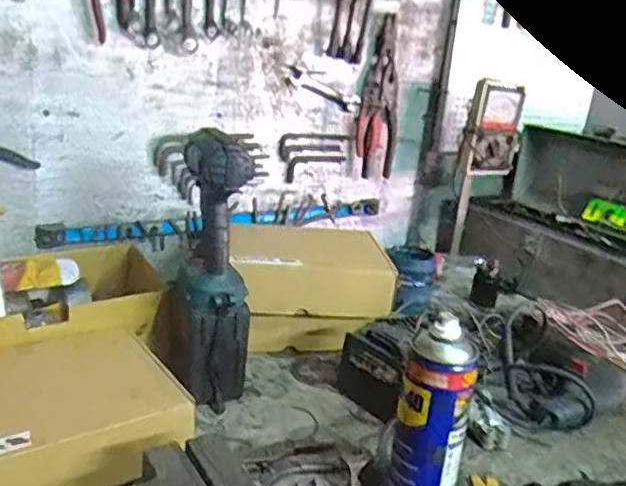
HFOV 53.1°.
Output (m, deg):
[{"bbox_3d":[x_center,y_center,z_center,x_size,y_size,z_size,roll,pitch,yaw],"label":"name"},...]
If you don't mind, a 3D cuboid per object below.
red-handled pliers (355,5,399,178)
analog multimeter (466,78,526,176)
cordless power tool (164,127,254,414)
[{"bbox_3d":[0.121,-0.263,1.165,0.098,0.294,0.021,-20,29,-40],"label":"red-handled pliers"},{"bbox_3d":[0.354,-0.223,1.230,0.121,0.173,0.055,-12,25,-44],"label":"analog multimeter"},{"bbox_3d":[-0.136,0.031,0.768,0.120,0.320,0.065,20,22,36],"label":"cordless power tool"}]

